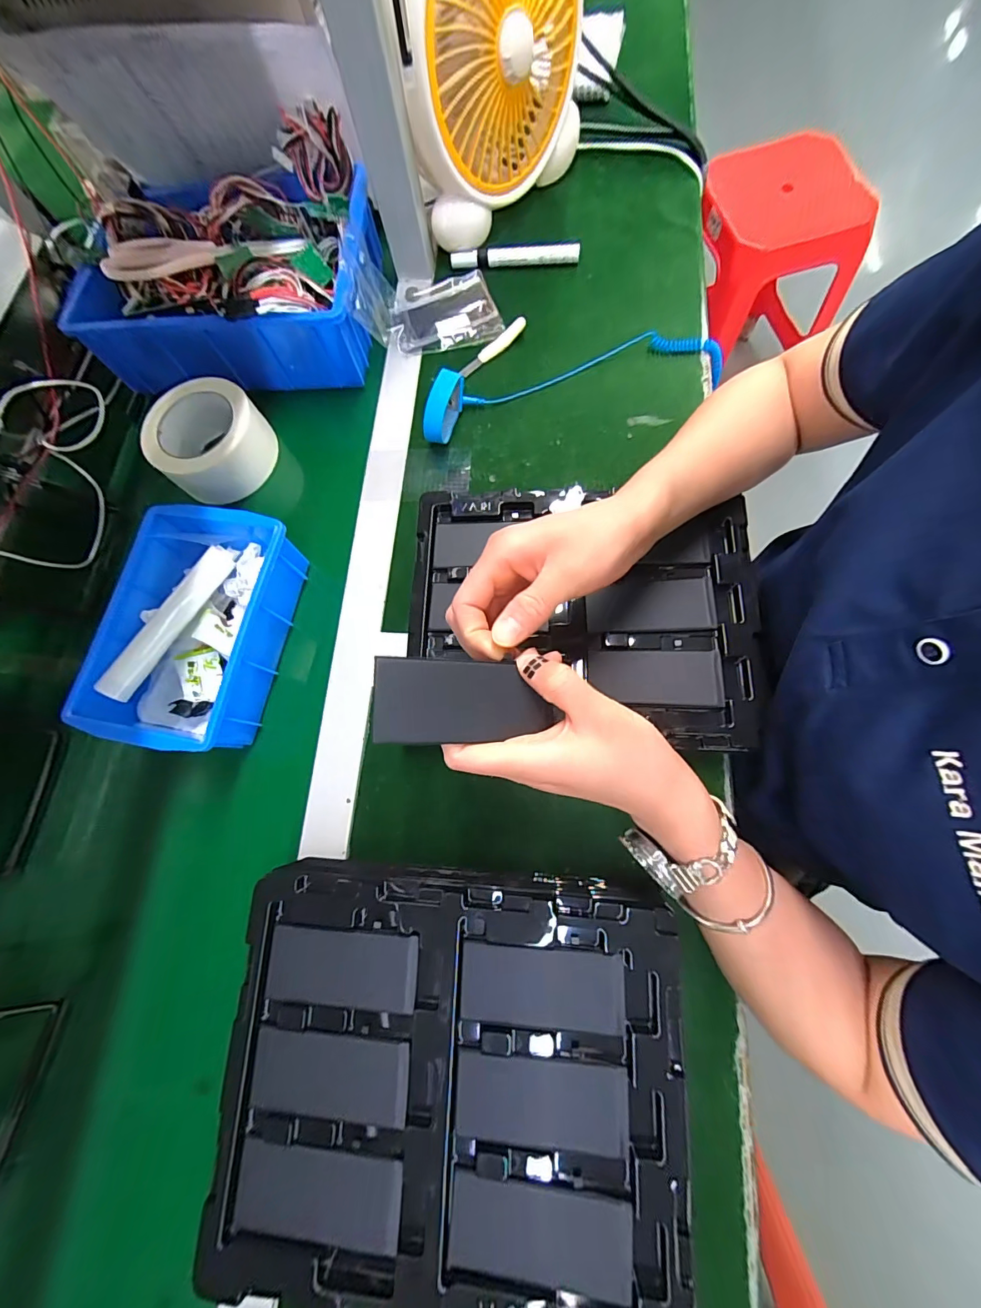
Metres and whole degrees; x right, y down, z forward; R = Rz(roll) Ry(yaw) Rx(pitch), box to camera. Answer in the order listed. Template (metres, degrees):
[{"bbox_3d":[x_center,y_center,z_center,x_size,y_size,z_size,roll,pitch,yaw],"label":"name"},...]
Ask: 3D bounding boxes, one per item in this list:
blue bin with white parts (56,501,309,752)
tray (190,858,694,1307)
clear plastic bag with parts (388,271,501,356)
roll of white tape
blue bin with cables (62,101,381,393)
[{"bbox_3d":[-0.258,-0.024,0.386,0.146,0.053,0.203,10,77,4],"label":"blue bin with white parts"},{"bbox_3d":[-0.026,0.260,0.283,0.273,0.065,0.224,0,74,6],"label":"tray"},{"bbox_3d":[-0.052,-0.379,0.483,0.112,0.015,0.105,-13,73,2],"label":"clear plastic bag with parts"},{"bbox_3d":[-0.281,-0.216,0.447,0.107,0.045,0.105,-2,74,5],"label":"roll of white tape"},{"bbox_3d":[-0.265,-0.389,0.458,0.292,0.105,0.202,-6,74,4],"label":"blue bin with cables"}]

